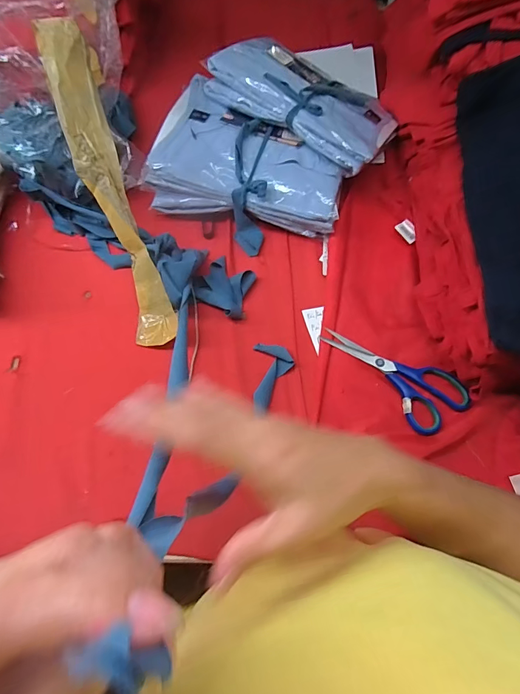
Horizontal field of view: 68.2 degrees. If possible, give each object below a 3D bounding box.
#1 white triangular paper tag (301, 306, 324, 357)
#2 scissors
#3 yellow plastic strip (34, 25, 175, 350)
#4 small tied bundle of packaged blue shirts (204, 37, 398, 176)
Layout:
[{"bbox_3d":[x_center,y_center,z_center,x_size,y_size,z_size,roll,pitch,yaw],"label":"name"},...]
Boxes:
[{"bbox_3d":[0.067,-0.024,0.500,0.027,0.007,0.066,7,68,3],"label":"white triangular paper tag"},{"bbox_3d":[0.166,0.023,0.473,0.081,0.008,0.177,-39,73,-14],"label":"scissors"},{"bbox_3d":[-0.176,-0.177,0.457,0.052,0.030,0.359,-18,102,-7],"label":"yellow plastic strip"},{"bbox_3d":[0.072,-0.363,0.569,0.257,0.060,0.180,36,62,2],"label":"small tied bundle of packaged blue shirts"}]

